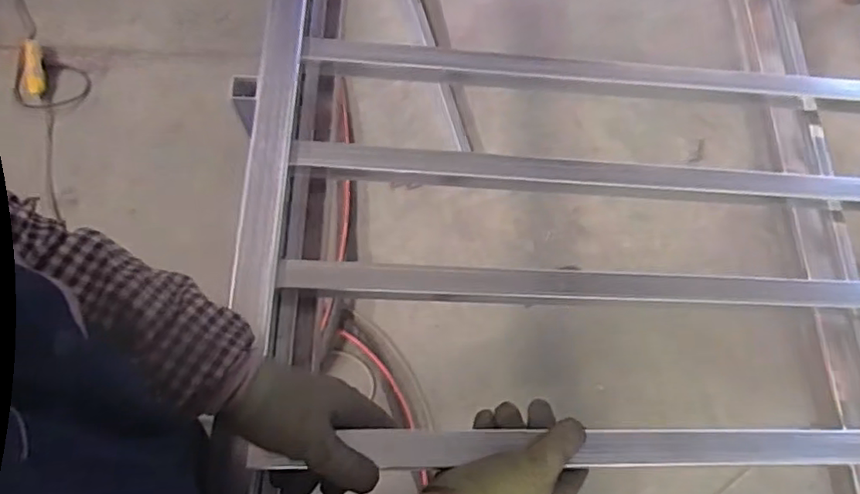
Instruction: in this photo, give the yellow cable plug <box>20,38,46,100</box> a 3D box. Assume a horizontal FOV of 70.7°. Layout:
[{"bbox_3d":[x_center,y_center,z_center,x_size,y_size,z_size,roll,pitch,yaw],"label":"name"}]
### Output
[{"bbox_3d":[-1.037,-0.461,1.581,0.048,0.034,0.151,3,96,-1],"label":"yellow cable plug"}]

